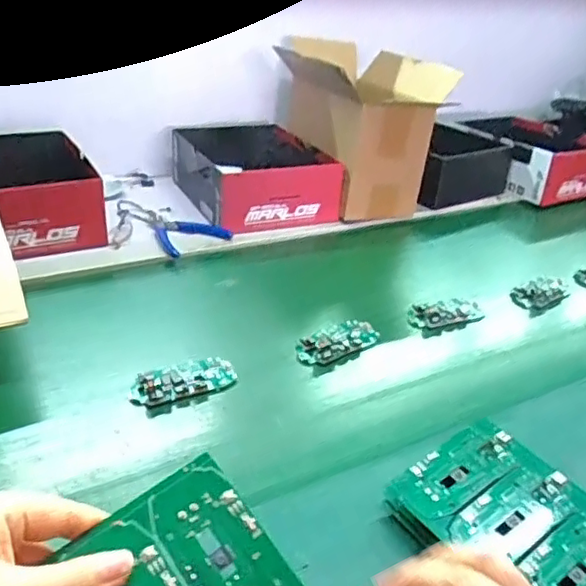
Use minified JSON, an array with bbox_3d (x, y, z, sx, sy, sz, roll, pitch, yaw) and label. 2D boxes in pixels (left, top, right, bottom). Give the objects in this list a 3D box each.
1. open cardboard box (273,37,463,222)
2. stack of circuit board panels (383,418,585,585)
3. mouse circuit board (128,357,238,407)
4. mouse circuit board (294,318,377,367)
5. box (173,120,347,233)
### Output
[{"bbox_3d":[0.096,-0.278,1.010,0.196,0.201,0.304,-6,33,-18],"label":"open cardboard box"},{"bbox_3d":[0.171,0.178,0.431,0.107,0.048,0.193,-20,39,-36],"label":"stack of circuit board panels"},{"bbox_3d":[-0.103,0.081,0.589,0.101,0.009,0.049,-13,36,-29],"label":"mouse circuit board"},{"bbox_3d":[0.048,0.052,0.669,0.102,0.011,0.052,-23,41,-39],"label":"mouse circuit board"},{"bbox_3d":[-0.066,-0.196,0.972,0.190,0.089,0.266,-9,34,-23],"label":"box"}]

